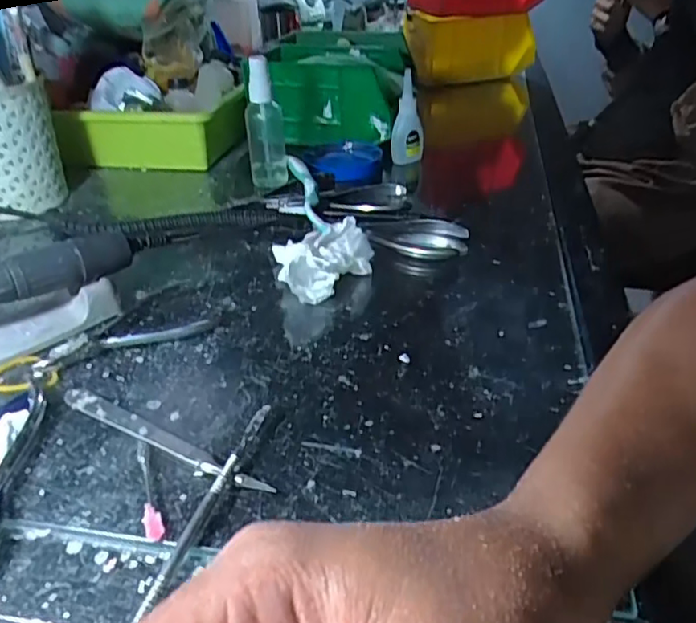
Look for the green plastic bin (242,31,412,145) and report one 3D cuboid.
[{"bbox_3d":[-0.010,-0.279,0.744,0.172,0.086,0.248,3,34,6],"label":"green plastic bin"}]

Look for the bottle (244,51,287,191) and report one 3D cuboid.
[{"bbox_3d":[-0.078,-0.181,0.570,0.035,0.109,0.034,-4,34,-5],"label":"bottle"}]

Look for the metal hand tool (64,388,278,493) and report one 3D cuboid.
[{"bbox_3d":[-0.096,0.064,0.306,0.137,0.005,0.013,18,38,26],"label":"metal hand tool"}]

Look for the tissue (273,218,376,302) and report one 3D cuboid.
[{"bbox_3d":[-0.018,-0.036,0.424,0.069,0.034,0.045,-15,36,-20],"label":"tissue"}]

